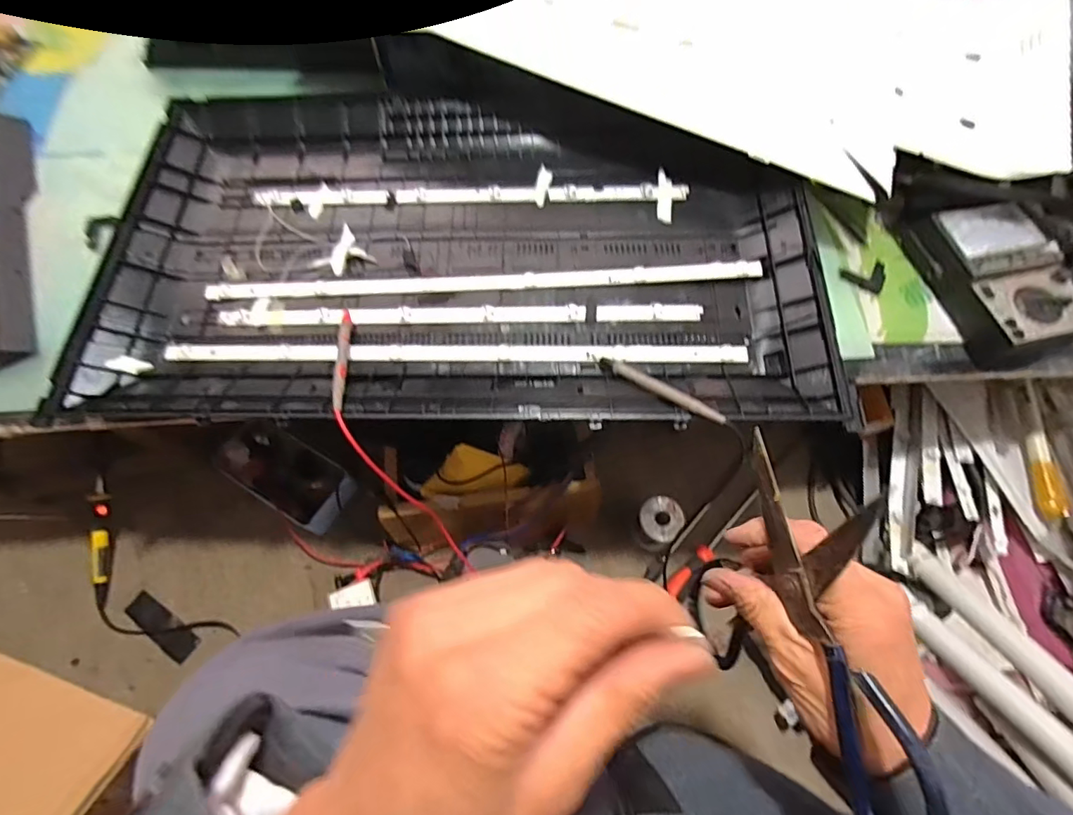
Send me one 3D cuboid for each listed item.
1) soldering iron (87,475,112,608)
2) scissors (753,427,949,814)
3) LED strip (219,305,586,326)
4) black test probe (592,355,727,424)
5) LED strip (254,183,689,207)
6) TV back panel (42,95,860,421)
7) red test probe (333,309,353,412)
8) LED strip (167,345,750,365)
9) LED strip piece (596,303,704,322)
[{"bbox_3d":[-0.590,0.182,0.699,0.025,0.018,0.166,-1,89,1],"label":"soldering iron"},{"bbox_3d":[0.148,0.105,0.246,0.022,0.067,0.196,-12,73,-4],"label":"scissors"},{"bbox_3d":[-0.139,-0.095,0.533,0.373,0.004,0.020,-1,68,1],"label":"LED strip"},{"bbox_3d":[0.107,-0.019,0.469,0.137,0.011,0.012,32,71,34],"label":"black test probe"},{"bbox_3d":[-0.079,-0.245,0.589,0.487,0.009,0.024,1,68,2],"label":"LED strip"},{"bbox_3d":[-0.084,-0.180,0.548,0.727,0.039,0.423,2,68,2],"label":"TV back panel"},{"bbox_3d":[-0.186,-0.049,0.496,0.011,0.008,0.132,-10,51,-3],"label":"red test probe"},{"bbox_3d":[-0.081,-0.053,0.503,0.557,0.007,0.022,1,68,2],"label":"LED strip"},{"bbox_3d":[0.115,-0.098,0.529,0.106,0.004,0.019,1,68,2],"label":"LED strip piece"}]

